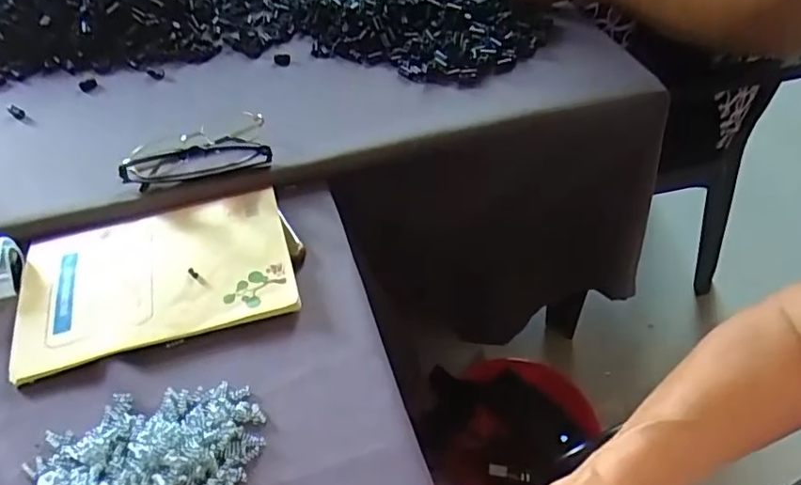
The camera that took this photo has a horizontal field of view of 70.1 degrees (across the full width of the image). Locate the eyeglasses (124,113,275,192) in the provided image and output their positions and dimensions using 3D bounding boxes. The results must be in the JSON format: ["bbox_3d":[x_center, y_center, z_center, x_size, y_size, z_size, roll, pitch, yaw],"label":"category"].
[{"bbox_3d":[-0.189,-0.087,0.530,0.130,0.032,0.071,-12,49,-7],"label":"eyeglasses"}]

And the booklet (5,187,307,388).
[{"bbox_3d":[-0.196,0.019,0.460,0.206,0.013,0.147,-14,49,-10],"label":"booklet"}]

